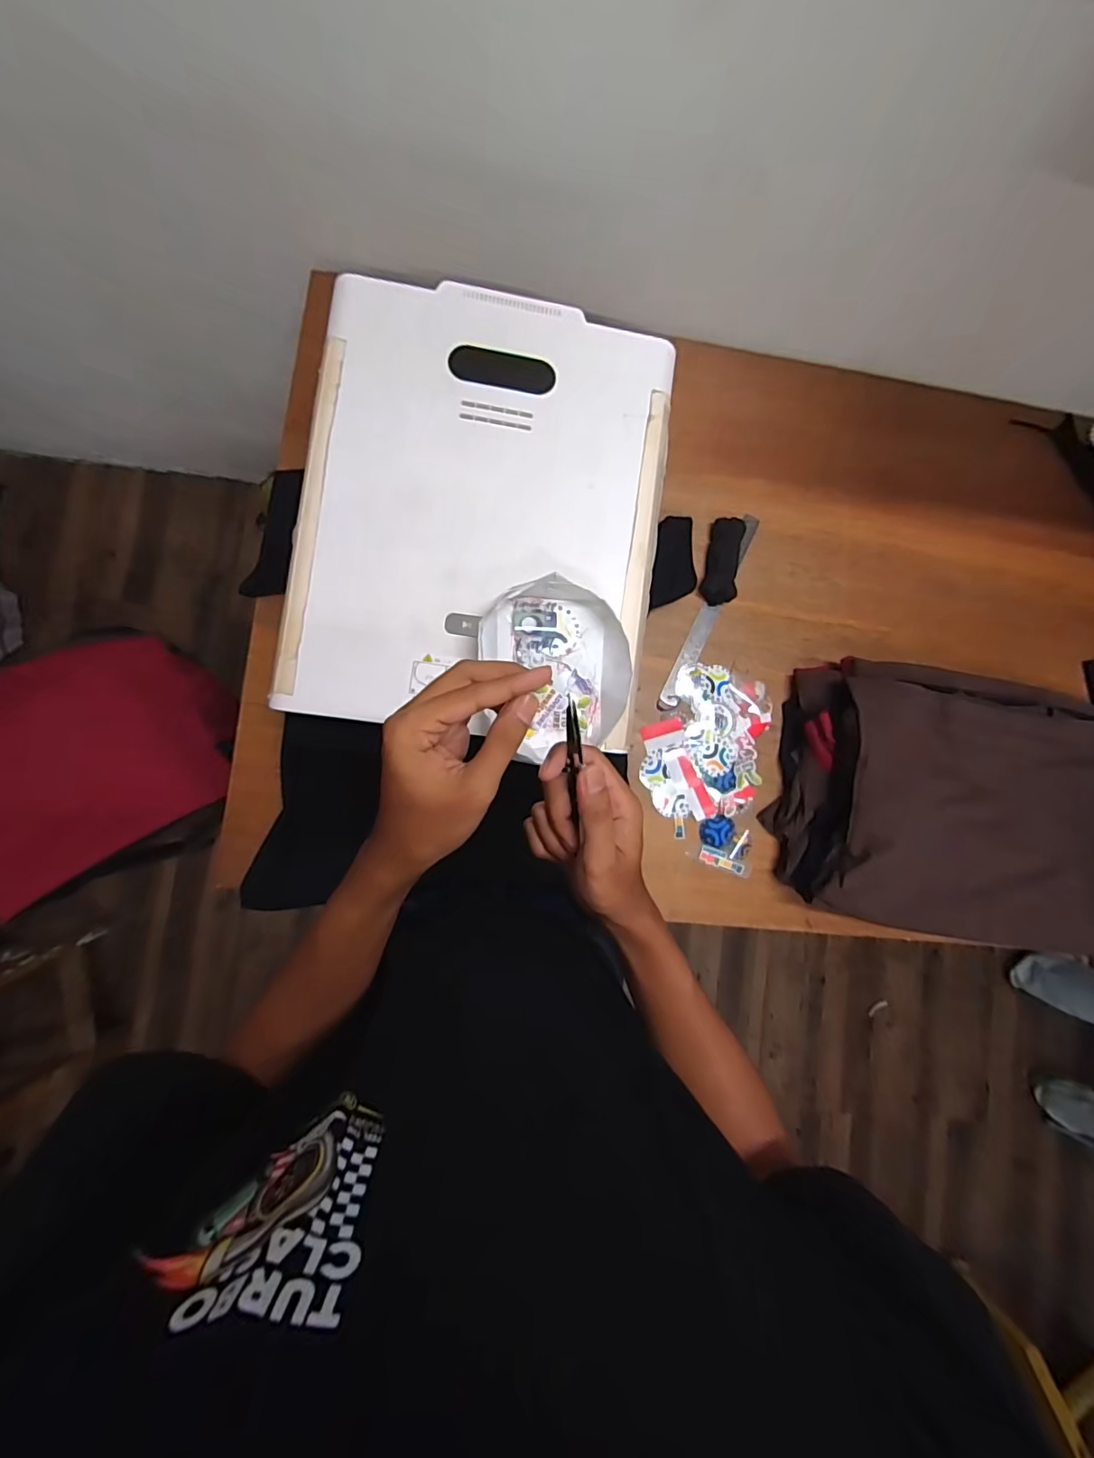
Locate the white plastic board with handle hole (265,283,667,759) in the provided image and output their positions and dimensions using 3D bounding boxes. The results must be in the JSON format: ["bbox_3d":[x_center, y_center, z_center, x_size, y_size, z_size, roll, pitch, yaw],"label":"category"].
[{"bbox_3d":[-0.069,-0.251,0.590,0.405,0.015,0.507,6,87,-5],"label":"white plastic board with handle hole"}]

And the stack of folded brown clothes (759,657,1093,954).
[{"bbox_3d":[0.619,0.111,0.743,0.549,0.118,0.368,8,86,-5],"label":"stack of folded brown clothes"}]

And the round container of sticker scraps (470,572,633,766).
[{"bbox_3d":[0.013,-0.070,0.567,0.158,0.049,0.175,-6,88,-6],"label":"round container of sticker scraps"}]

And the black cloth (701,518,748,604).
[{"bbox_3d":[0.264,-0.251,0.777,0.044,0.026,0.127,10,86,-5],"label":"black cloth"}]

